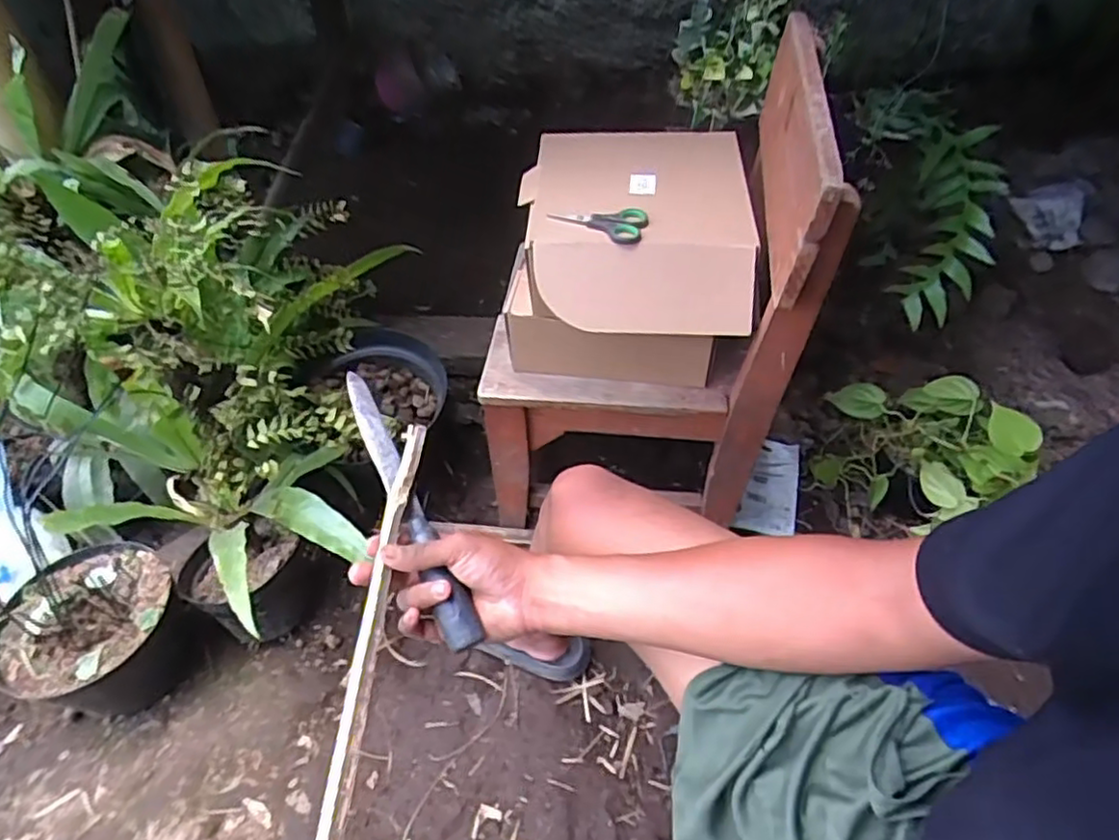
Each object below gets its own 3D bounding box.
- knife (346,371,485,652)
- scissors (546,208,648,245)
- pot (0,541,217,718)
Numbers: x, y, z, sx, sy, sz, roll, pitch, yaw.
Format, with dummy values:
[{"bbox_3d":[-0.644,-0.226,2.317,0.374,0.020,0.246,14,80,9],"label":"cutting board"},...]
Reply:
[{"bbox_3d":[-0.128,0.065,0.554,0.027,0.016,0.258,-25,64,-15],"label":"knife"},{"bbox_3d":[0.040,-0.225,0.771,0.115,0.020,0.045,11,54,12],"label":"scissors"},{"bbox_3d":[-0.630,0.297,0.947,0.199,0.150,0.209,0,50,-1],"label":"pot"}]

